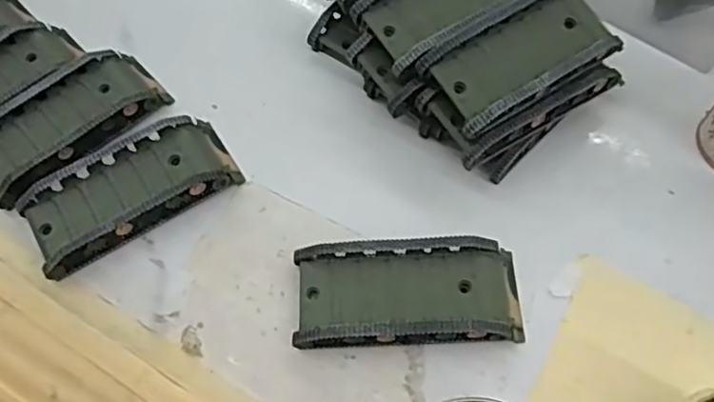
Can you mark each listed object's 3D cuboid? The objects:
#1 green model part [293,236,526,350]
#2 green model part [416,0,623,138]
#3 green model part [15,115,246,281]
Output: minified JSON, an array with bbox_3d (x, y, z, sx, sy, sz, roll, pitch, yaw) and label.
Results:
[{"bbox_3d":[0.023,0.040,0.279,0.096,0.018,0.045,-1,61,-1],"label":"green model part"},{"bbox_3d":[0.077,-0.070,0.296,0.088,0.017,0.045,-30,66,-15],"label":"green model part"},{"bbox_3d":[-0.109,-0.008,0.307,0.096,0.018,0.047,-28,65,-15],"label":"green model part"}]

